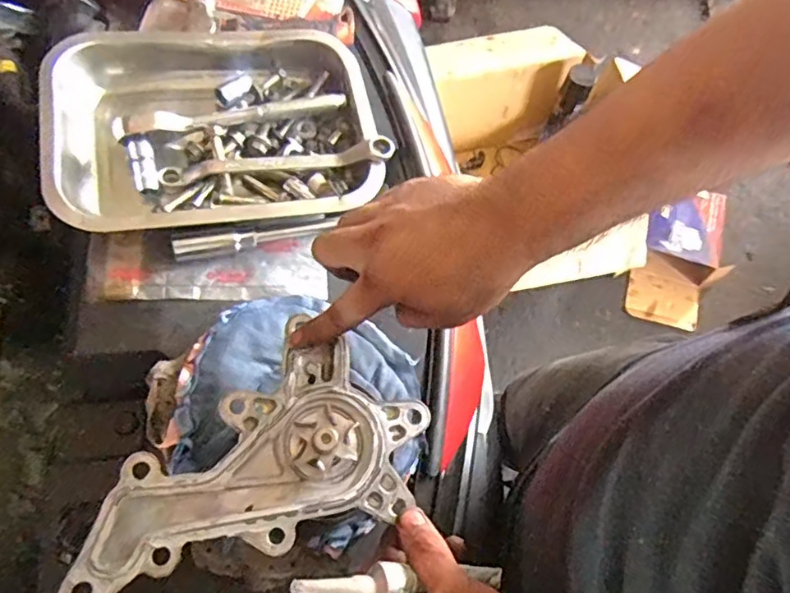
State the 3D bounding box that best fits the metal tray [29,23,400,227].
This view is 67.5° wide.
[{"bbox_3d":[-0.143,-0.140,0.489,0.258,0.060,0.197,-11,69,-6],"label":"metal tray"}]

